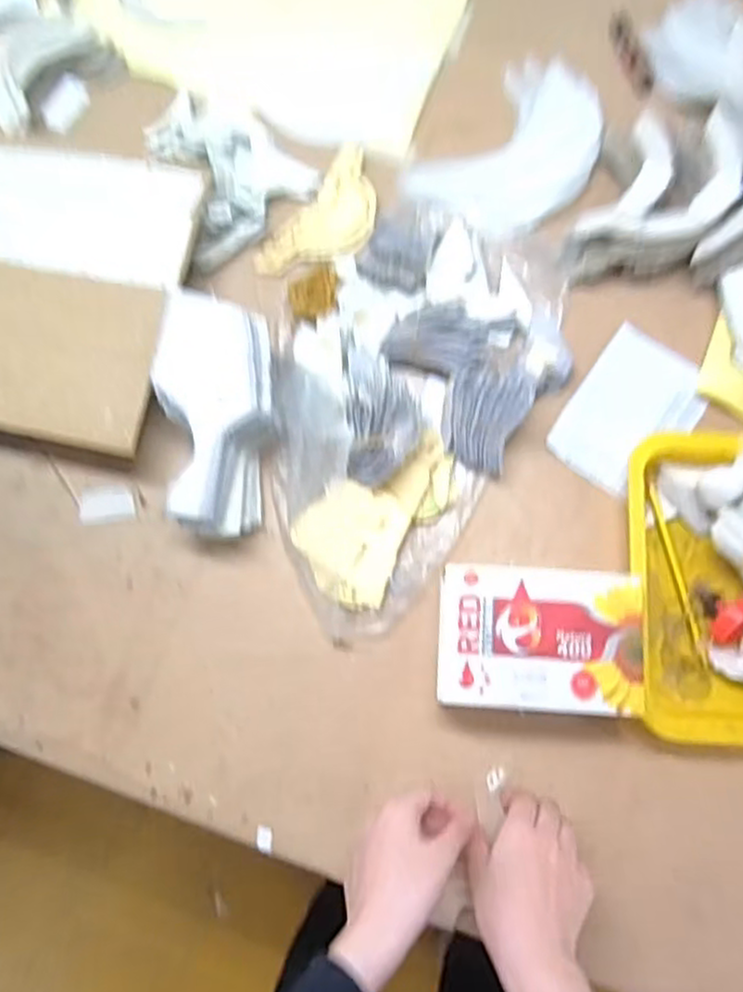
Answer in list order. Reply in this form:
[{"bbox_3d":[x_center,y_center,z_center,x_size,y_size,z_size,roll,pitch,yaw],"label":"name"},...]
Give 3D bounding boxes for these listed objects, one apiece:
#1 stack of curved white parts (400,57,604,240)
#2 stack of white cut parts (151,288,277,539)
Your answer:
[{"bbox_3d":[0.152,-0.353,0.744,0.142,0.022,0.210,41,82,8],"label":"stack of curved white parts"},{"bbox_3d":[-0.133,-0.067,0.629,0.098,0.072,0.204,-4,91,0],"label":"stack of white cut parts"}]

